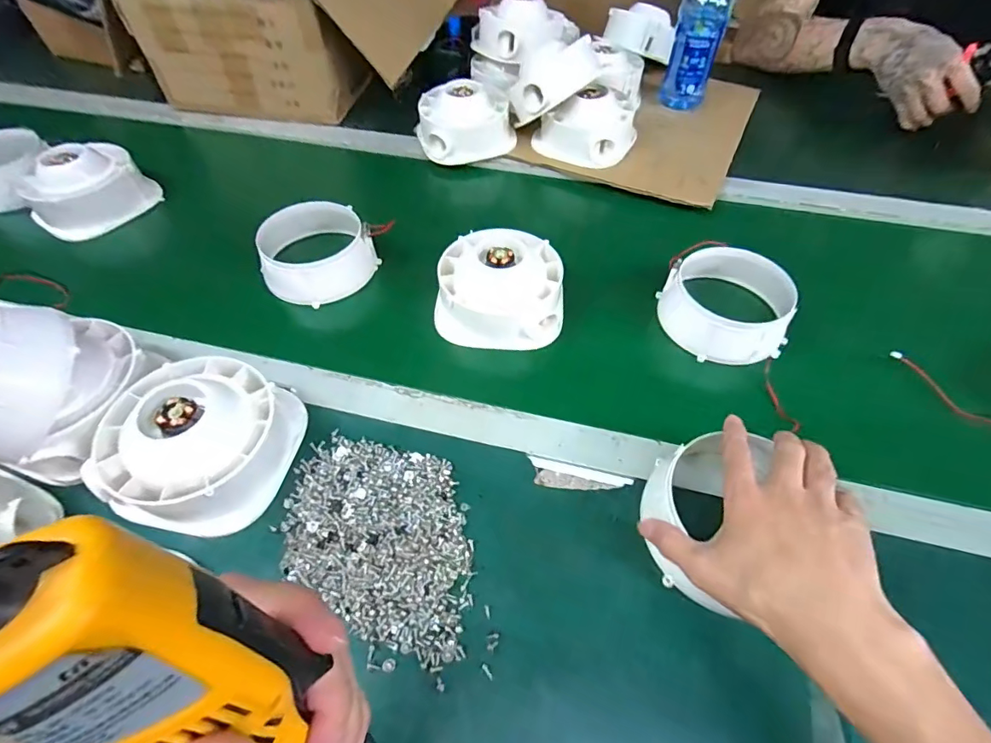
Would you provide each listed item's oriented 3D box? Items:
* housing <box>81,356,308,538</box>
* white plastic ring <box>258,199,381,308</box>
[{"bbox_3d":[-0.235,0.051,0.377,0.122,0.064,0.126,0,54,0],"label":"housing"},{"bbox_3d":[-0.203,-0.130,0.534,0.116,0.068,0.112,0,54,0],"label":"white plastic ring"}]

